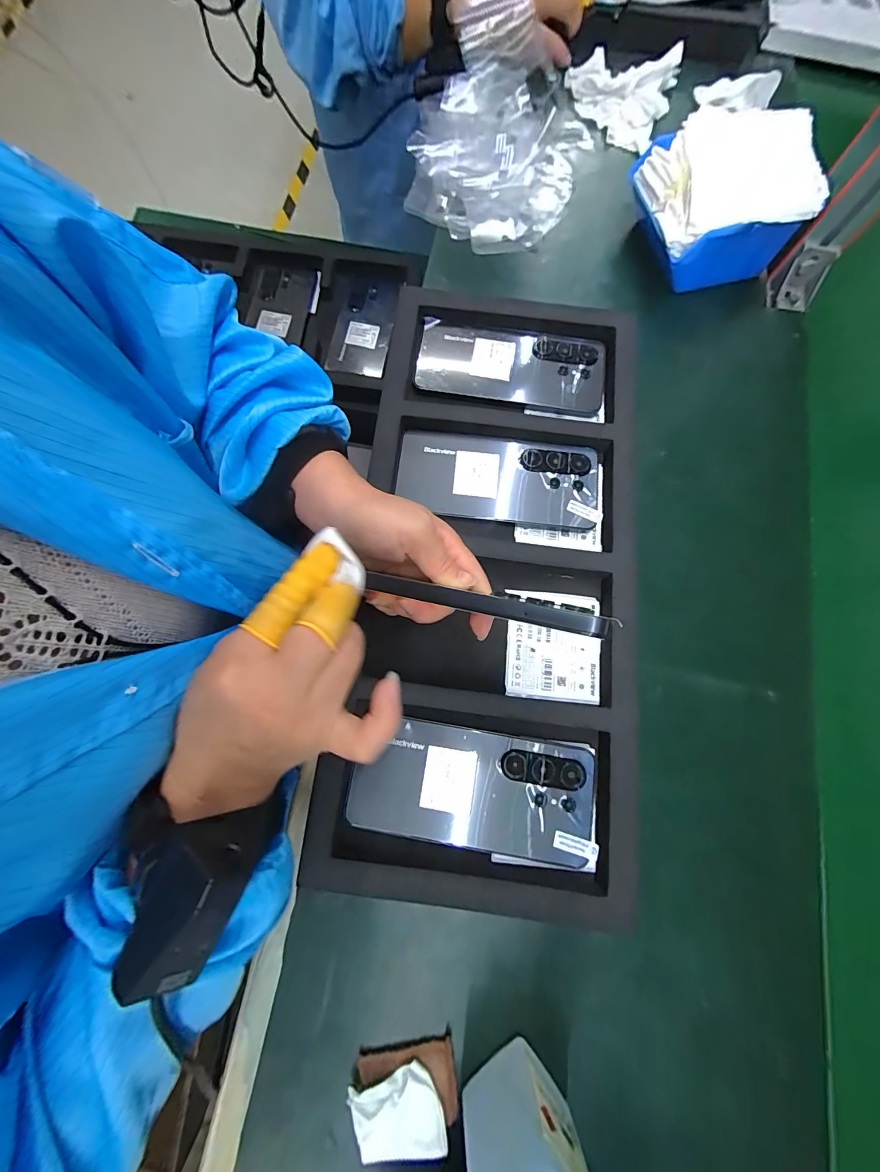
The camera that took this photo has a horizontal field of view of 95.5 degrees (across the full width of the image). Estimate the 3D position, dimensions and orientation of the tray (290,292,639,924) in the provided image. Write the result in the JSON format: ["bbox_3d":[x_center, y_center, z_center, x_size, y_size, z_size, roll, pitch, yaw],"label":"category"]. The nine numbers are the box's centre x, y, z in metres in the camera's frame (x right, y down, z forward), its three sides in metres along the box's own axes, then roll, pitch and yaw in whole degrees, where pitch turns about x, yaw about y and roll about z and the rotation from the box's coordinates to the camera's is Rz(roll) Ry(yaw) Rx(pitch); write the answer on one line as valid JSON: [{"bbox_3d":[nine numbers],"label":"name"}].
[{"bbox_3d":[0.043,-0.021,0.324,0.224,0.036,0.475,10,77,-1],"label":"tray"}]

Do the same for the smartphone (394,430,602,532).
[{"bbox_3d":[0.050,-0.090,0.336,0.166,0.010,0.073,6,77,-2],"label":"smartphone"}]

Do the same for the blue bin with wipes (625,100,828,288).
[{"bbox_3d":[0.265,-0.372,0.386,0.136,0.087,0.138,-8,74,-6],"label":"blue bin with wipes"}]

